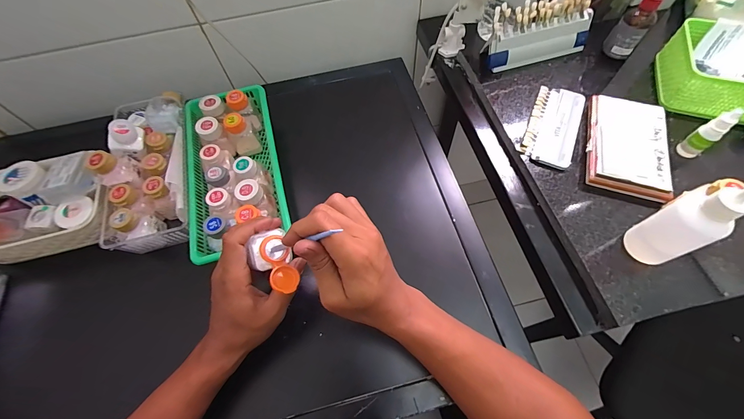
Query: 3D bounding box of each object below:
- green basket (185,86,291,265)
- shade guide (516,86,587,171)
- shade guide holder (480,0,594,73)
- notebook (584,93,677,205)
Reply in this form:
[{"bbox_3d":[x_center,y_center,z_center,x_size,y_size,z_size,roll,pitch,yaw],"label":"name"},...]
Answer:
[{"bbox_3d":[-0.213,-0.067,0.486,0.133,0.070,0.291,-15,63,-5],"label":"green basket"},{"bbox_3d":[0.264,-0.122,0.459,0.067,0.013,0.145,23,66,13],"label":"shade guide"},{"bbox_3d":[0.268,-0.282,0.498,0.177,0.077,0.047,-18,64,-7],"label":"shade guide holder"},{"bbox_3d":[0.344,-0.089,0.425,0.094,0.017,0.154,18,65,11],"label":"notebook"}]

